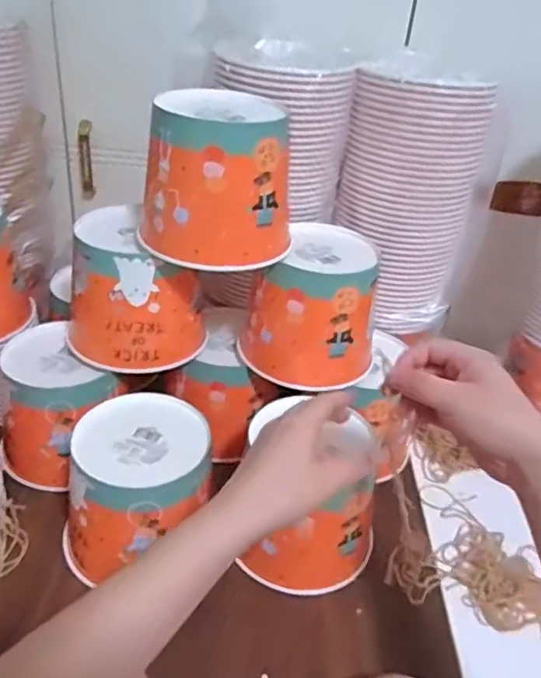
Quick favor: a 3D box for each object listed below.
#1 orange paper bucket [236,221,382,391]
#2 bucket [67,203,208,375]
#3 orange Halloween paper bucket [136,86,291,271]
[{"bbox_3d":[0.042,-0.036,0.664,0.142,0.135,0.139,5,34,-2],"label":"orange paper bucket"},{"bbox_3d":[-0.152,-0.045,0.644,0.141,0.137,0.123,27,39,27],"label":"bucket"},{"bbox_3d":[-0.049,-0.149,0.580,0.138,0.150,0.115,6,34,0],"label":"orange Halloween paper bucket"}]

